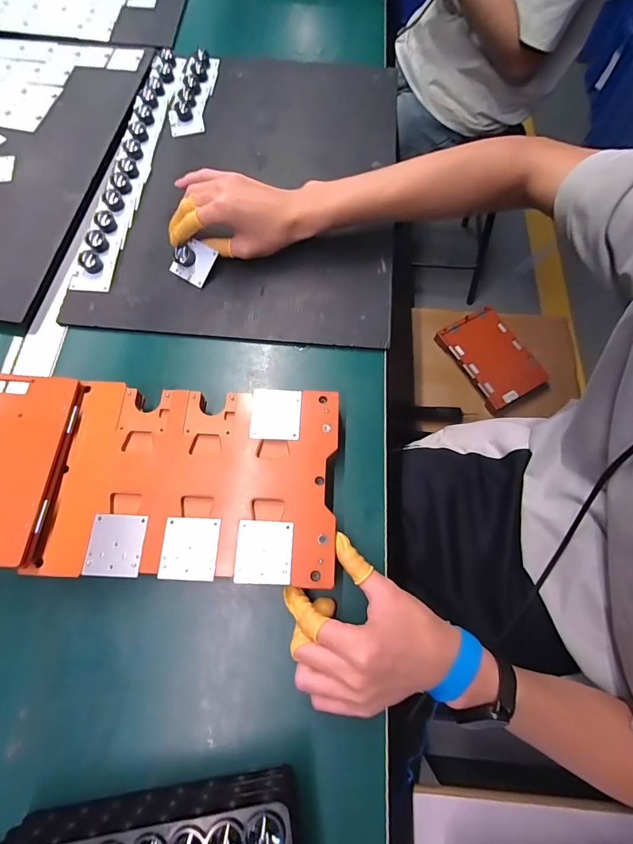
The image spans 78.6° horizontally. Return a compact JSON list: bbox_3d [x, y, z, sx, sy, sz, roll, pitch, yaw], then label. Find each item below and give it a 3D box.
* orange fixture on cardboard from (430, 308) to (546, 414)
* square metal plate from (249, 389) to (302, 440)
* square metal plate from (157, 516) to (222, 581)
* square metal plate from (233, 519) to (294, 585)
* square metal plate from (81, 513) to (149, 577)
[{"bbox_3d":[0.447,-0.168,0.986,0.168,0.037,0.248,-30,74,-12],"label":"orange fixture on cardboard"},{"bbox_3d":[-0.037,-0.008,0.353,0.045,0.004,0.048,3,70,1],"label":"square metal plate"},{"bbox_3d":[-0.102,0.101,0.312,0.044,0.004,0.048,3,70,1],"label":"square metal plate"},{"bbox_3d":[-0.042,0.105,0.313,0.045,0.004,0.048,2,70,0],"label":"square metal plate"},{"bbox_3d":[-0.162,0.099,0.313,0.044,0.004,0.048,3,70,1],"label":"square metal plate"}]

